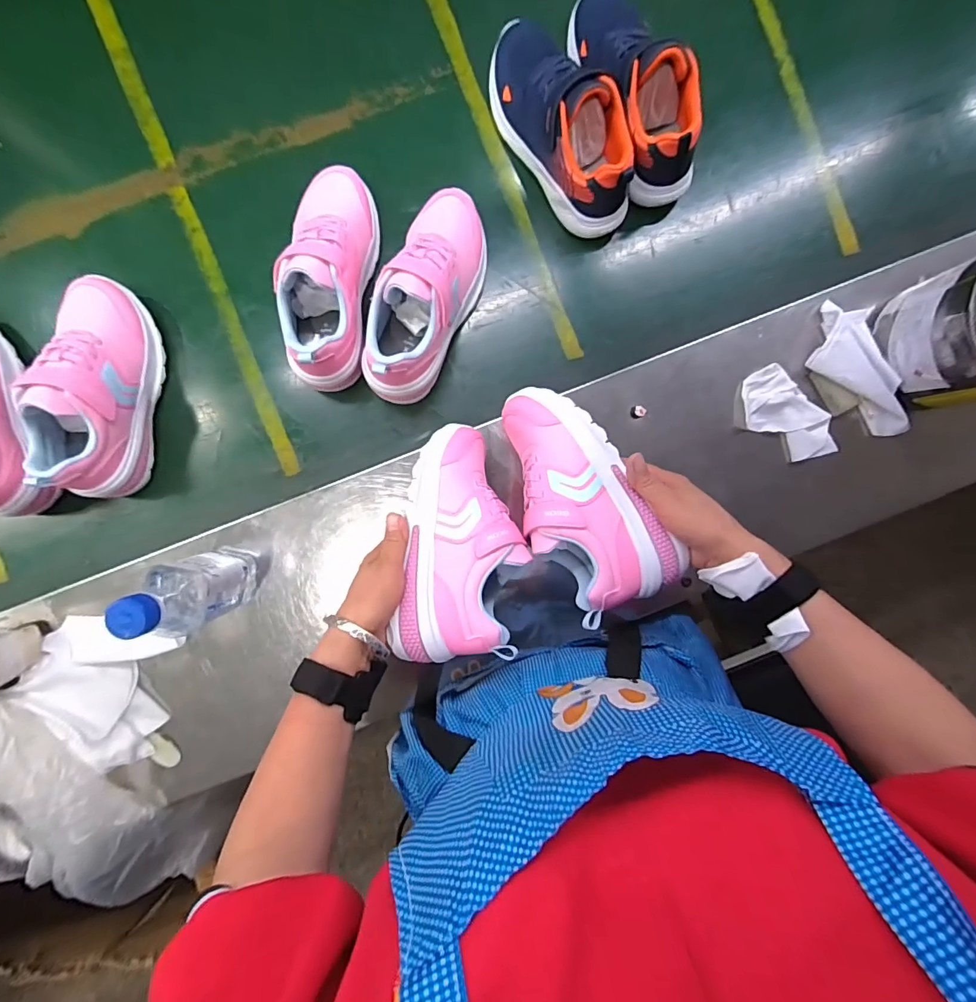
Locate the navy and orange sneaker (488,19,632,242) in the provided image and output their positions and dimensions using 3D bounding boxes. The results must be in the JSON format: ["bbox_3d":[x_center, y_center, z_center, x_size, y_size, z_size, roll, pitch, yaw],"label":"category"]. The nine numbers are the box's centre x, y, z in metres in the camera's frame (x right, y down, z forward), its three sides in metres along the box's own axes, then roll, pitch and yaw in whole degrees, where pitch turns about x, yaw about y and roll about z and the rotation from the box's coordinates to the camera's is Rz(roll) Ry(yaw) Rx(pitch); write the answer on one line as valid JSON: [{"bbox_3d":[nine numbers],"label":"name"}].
[{"bbox_3d":[0.081,-0.397,0.492,0.086,0.094,0.223,-36,96,-3],"label":"navy and orange sneaker"}]

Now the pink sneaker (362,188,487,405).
[{"bbox_3d":[-0.061,-0.213,0.489,0.084,0.102,0.224,23,91,-7],"label":"pink sneaker"}]

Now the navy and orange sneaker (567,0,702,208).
[{"bbox_3d":[0.159,-0.437,0.488,0.098,0.097,0.227,-32,96,-3],"label":"navy and orange sneaker"}]

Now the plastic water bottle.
[{"bbox_3d":[-0.272,0.084,0.435,0.060,0.159,0.057,2,93,-6],"label":"plastic water bottle"}]

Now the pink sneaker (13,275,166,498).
[{"bbox_3d":[-0.400,-0.117,0.486,0.080,0.104,0.223,3,93,-6],"label":"pink sneaker"}]

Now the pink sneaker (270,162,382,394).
[{"bbox_3d":[-0.162,-0.230,0.484,0.080,0.105,0.224,5,93,-6],"label":"pink sneaker"}]

